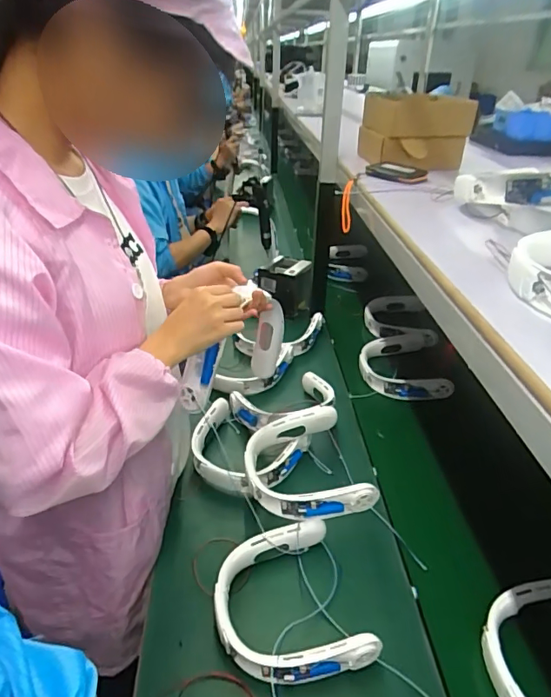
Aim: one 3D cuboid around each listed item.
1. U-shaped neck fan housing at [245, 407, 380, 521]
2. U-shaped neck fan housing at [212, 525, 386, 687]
[{"bbox_3d":[0.050,0.214,0.904,0.205,0.058,0.230,-7,36,-13],"label":"U-shaped neck fan housing"},{"bbox_3d":[0.016,0.389,0.736,0.207,0.072,0.220,-10,37,-16],"label":"U-shaped neck fan housing"}]

